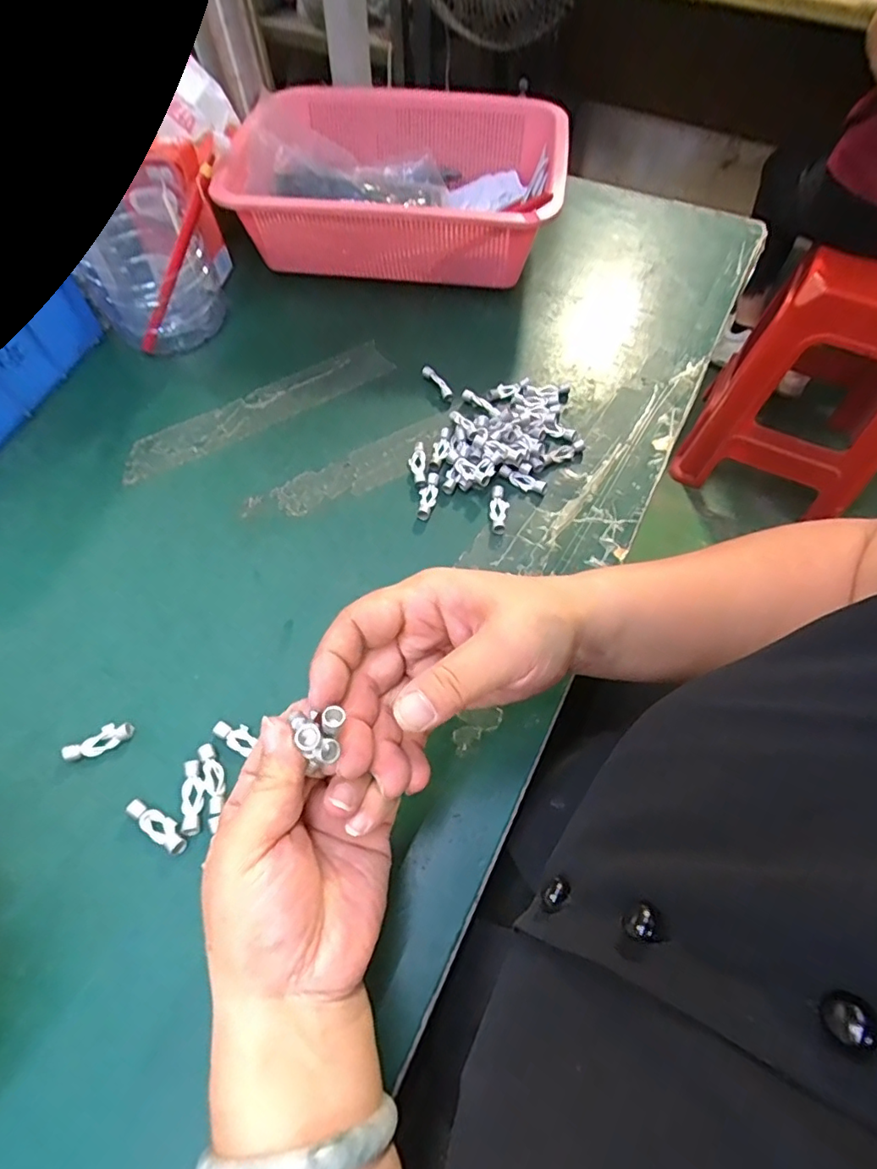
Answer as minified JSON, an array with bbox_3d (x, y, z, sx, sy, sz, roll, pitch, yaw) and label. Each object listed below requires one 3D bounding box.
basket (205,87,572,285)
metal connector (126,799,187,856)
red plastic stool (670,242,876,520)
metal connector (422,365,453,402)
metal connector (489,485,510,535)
[{"bbox_3d":[-0.033,-0.371,0.520,0.289,0.091,0.210,11,61,5],"label":"basket"},{"bbox_3d":[-0.148,0.127,0.289,0.038,0.005,0.012,30,65,15],"label":"metal connector"},{"bbox_3d":[0.849,-0.466,1.215,0.382,0.499,0.371,24,62,13],"label":"red plastic stool"},{"bbox_3d":[-0.001,-0.165,0.449,0.008,0.010,0.041,-28,65,-16],"label":"metal connector"},{"bbox_3d":[0.043,-0.053,0.388,0.013,0.007,0.038,9,61,4],"label":"metal connector"}]

